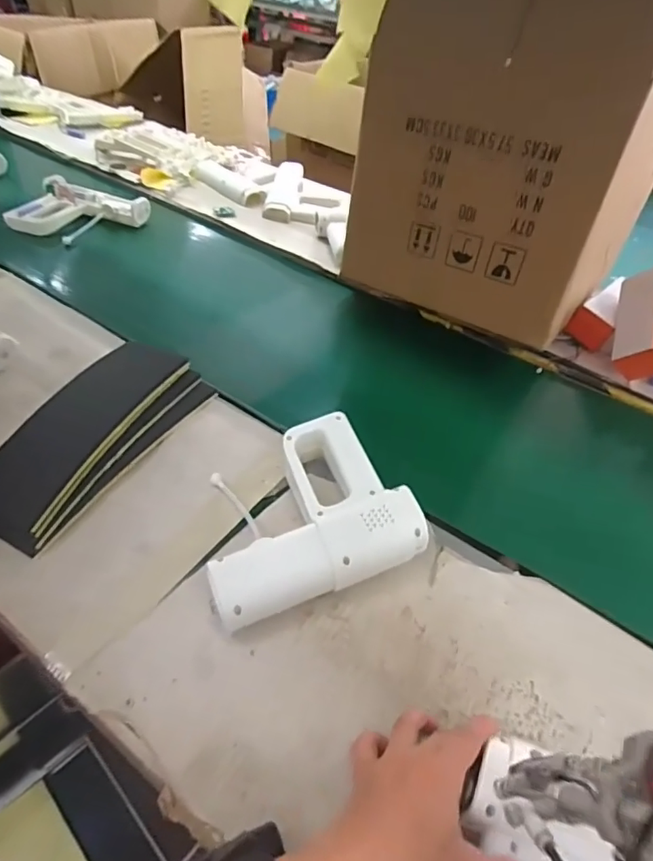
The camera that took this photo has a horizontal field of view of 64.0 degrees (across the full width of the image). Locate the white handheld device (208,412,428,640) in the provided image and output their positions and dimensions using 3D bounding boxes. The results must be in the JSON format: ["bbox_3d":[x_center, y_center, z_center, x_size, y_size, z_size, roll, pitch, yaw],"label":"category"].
[{"bbox_3d":[-0.030,0.084,0.535,0.202,0.068,0.180,-15,48,-19],"label":"white handheld device"}]

